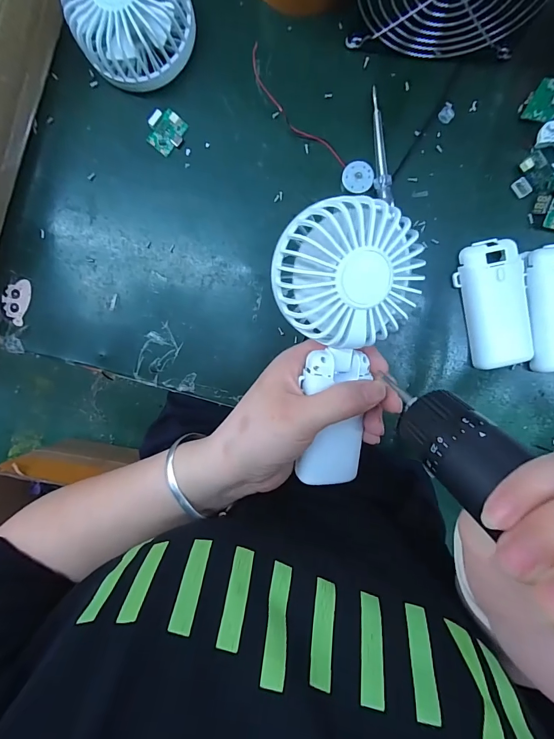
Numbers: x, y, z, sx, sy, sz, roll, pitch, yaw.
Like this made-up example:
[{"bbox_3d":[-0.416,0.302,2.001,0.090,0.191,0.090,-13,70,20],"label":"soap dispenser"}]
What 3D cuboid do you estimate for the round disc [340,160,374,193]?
[{"bbox_3d":[0.062,-0.147,0.282,0.023,0.008,0.023,1,97,5],"label":"round disc"}]

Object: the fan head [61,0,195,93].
[{"bbox_3d":[-0.106,-0.259,0.269,0.082,0.045,0.081,1,97,5],"label":"fan head"}]

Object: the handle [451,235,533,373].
[{"bbox_3d":[0.166,-0.049,0.279,0.047,0.017,0.094,-15,95,7],"label":"handle"}]

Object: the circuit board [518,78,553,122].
[{"bbox_3d":[0.192,-0.194,0.263,0.025,0.005,0.031,31,100,28],"label":"circuit board"}]

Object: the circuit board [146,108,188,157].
[{"bbox_3d":[-0.088,-0.189,0.289,0.021,0.018,0.030,43,99,-1],"label":"circuit board"}]

